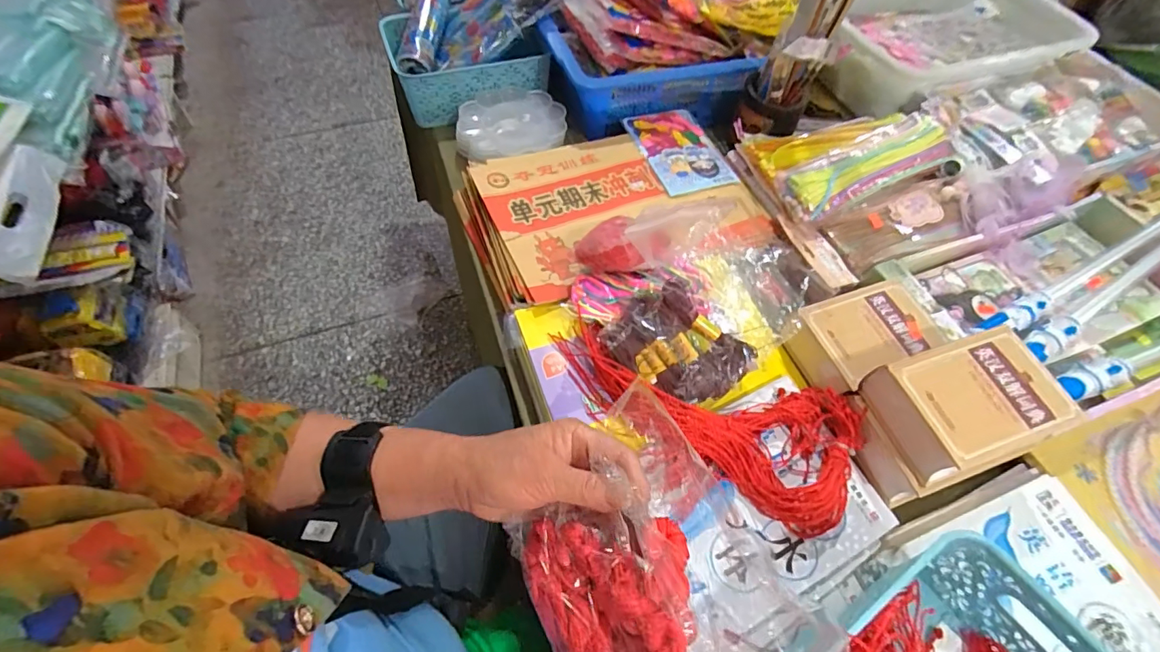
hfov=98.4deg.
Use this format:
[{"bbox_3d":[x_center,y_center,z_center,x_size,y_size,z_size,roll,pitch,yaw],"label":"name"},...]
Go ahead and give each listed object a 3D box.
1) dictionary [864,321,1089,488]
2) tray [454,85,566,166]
[{"bbox_3d":[0.377,0.075,0.492,0.149,0.057,0.115,-13,59,-11],"label":"dictionary"},{"bbox_3d":[-0.112,-0.324,0.824,0.179,0.035,0.168,-30,64,-20],"label":"tray"}]

